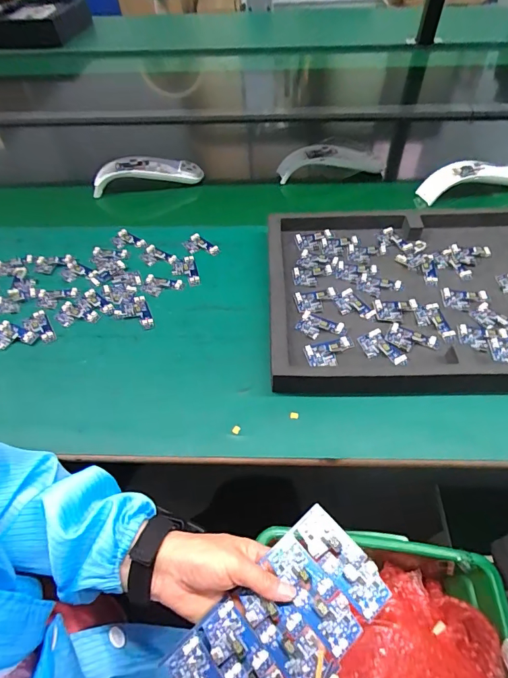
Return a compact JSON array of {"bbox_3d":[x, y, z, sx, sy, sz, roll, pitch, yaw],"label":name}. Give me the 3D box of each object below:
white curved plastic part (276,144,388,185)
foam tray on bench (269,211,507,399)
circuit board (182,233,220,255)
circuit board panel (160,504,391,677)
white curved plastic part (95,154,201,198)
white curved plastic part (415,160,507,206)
[{"bbox_3d":[0.143,-0.325,0.724,0.191,0.051,0.049,-9,54,-5],"label":"white curved plastic part"},{"bbox_3d":[0.238,-0.060,0.516,0.423,0.043,0.284,-1,53,2],"label":"foam tray on bench"},{"bbox_3d":[-0.084,-0.142,0.611,0.050,0.011,0.039,37,63,26],"label":"circuit board"},{"bbox_3d":[0.023,0.247,0.337,0.187,0.013,0.096,-38,61,-20],"label":"circuit board panel"},{"bbox_3d":[-0.195,-0.297,0.715,0.196,0.049,0.045,-6,53,-2],"label":"white curved plastic part"},{"bbox_3d":[0.376,-0.274,0.678,0.179,0.045,0.043,-10,54,-5],"label":"white curved plastic part"}]

